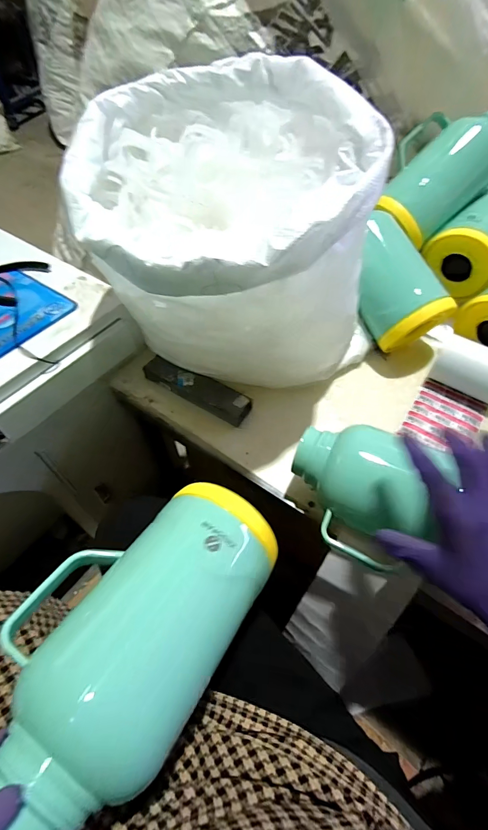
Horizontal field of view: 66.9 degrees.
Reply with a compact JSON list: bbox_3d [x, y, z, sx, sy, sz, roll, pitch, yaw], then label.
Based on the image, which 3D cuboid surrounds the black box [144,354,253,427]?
[{"bbox_3d":[-0.081,-0.048,0.632,0.197,0.034,0.049,26,59,18],"label":"black box"}]

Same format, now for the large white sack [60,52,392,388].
[{"bbox_3d":[-0.032,-0.233,0.535,0.352,0.342,0.380,-25,58,-16],"label":"large white sack"}]

